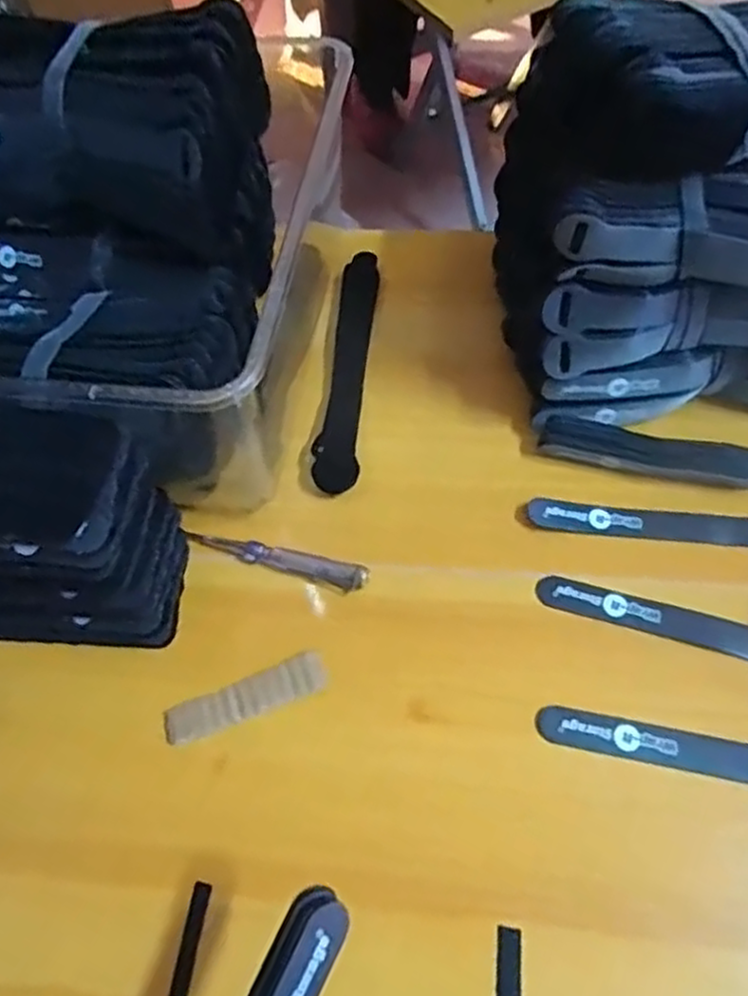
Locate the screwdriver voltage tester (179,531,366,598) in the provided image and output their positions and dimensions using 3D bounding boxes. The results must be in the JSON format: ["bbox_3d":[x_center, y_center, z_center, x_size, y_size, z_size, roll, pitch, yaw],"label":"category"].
[{"bbox_3d":[-0.056,0.036,0.430,0.109,0.010,0.016,13,61,12],"label":"screwdriver voltage tester"}]

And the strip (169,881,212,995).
[{"bbox_3d":[-0.086,0.208,0.342,0.008,0.004,0.047,5,60,7],"label":"strip"}]

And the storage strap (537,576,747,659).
[{"bbox_3d":[0.190,0.075,0.393,0.198,0.009,0.020,14,60,13],"label":"storage strap"}]

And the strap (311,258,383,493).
[{"bbox_3d":[-0.017,-0.096,0.508,0.028,0.009,0.210,2,60,6],"label":"strap"}]

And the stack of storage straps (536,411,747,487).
[{"bbox_3d":[0.198,-0.028,0.440,0.187,0.032,0.024,7,58,15],"label":"stack of storage straps"}]

